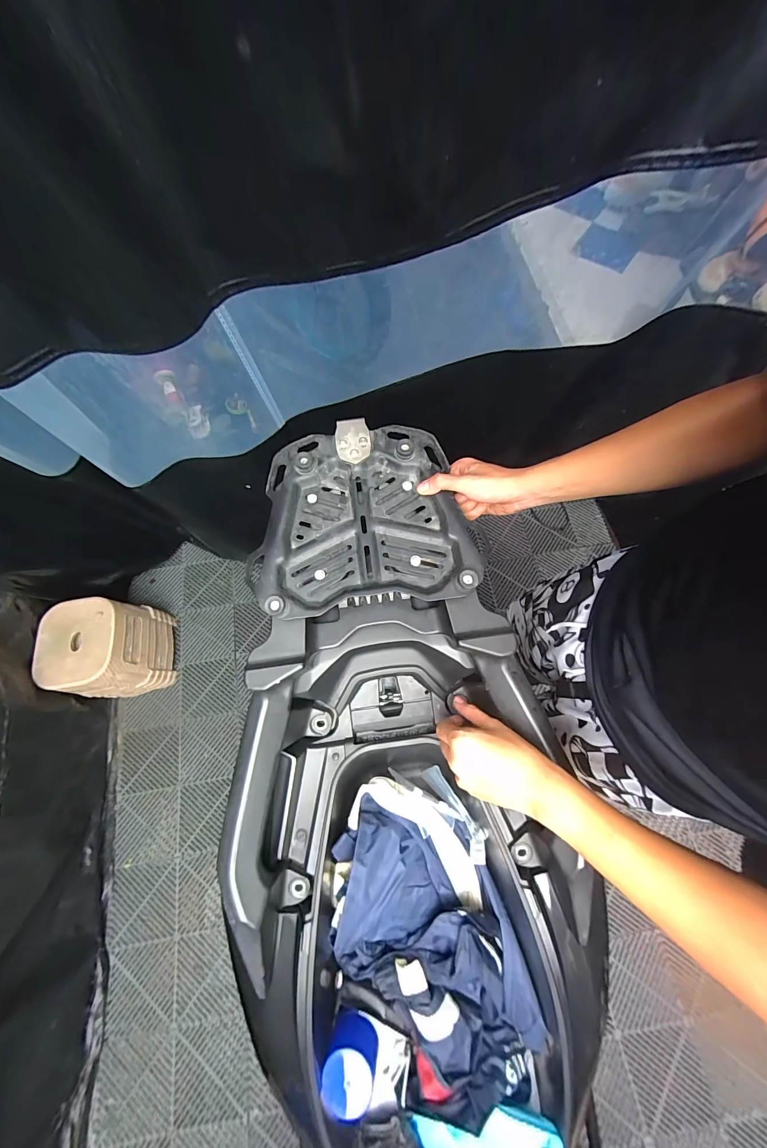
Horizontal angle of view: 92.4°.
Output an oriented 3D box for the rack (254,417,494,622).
[{"bbox_3d":[-0.027,-0.078,0.469,0.274,0.033,0.240,-7,71,-2],"label":"rack"}]

